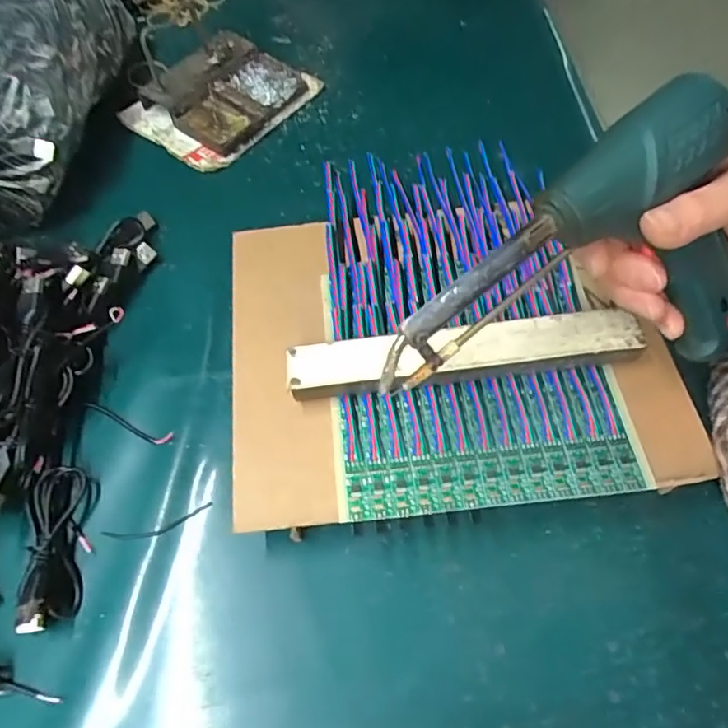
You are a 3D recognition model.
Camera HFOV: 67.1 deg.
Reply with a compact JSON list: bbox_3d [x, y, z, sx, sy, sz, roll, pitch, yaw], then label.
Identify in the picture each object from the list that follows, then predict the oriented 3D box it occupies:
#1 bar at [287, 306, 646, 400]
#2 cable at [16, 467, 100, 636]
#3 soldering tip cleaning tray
[{"bbox_3d":[0.056,-0.003,0.316,0.194,0.025,0.030,-7,61,-2],"label":"bar"},{"bbox_3d":[-0.174,0.099,0.305,0.033,0.028,0.088,-9,61,-4],"label":"cable"},{"bbox_3d":[-0.127,-0.244,0.498,0.113,0.031,0.144,36,68,20],"label":"soldering tip cleaning tray"}]

